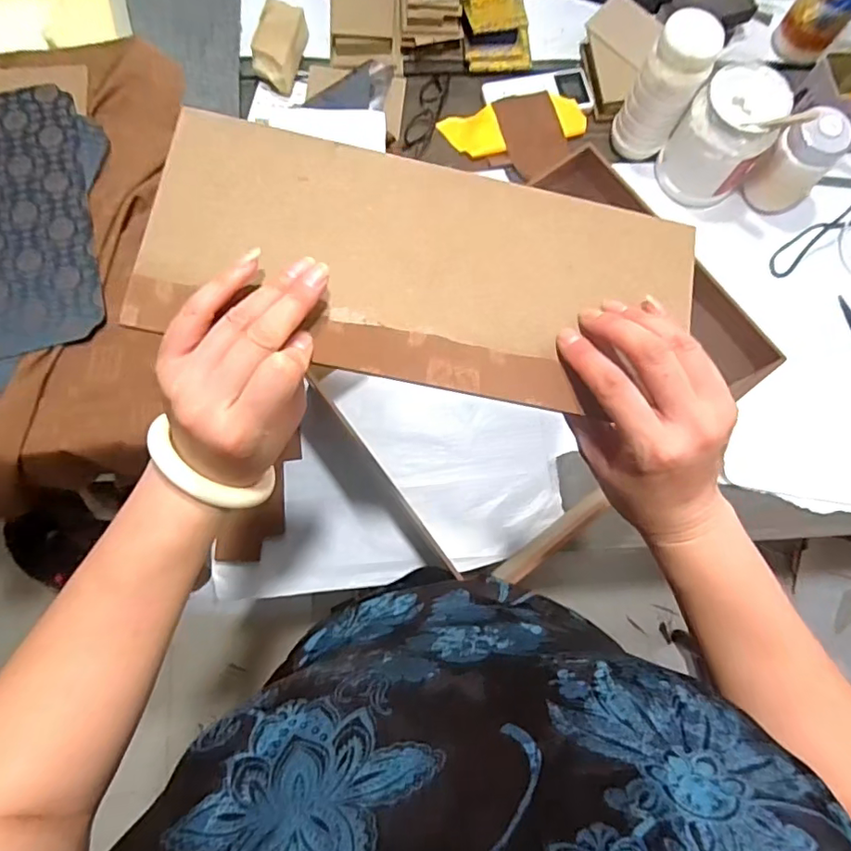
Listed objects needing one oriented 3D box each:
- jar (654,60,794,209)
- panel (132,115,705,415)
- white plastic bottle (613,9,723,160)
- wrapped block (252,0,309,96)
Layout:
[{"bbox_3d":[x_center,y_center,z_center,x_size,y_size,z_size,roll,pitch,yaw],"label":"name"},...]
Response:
[{"bbox_3d":[0.393,-0.381,0.734,0.100,0.137,0.115,-44,82,-10],"label":"jar"},{"bbox_3d":[0.003,-0.088,0.313,0.304,0.010,0.133,9,77,-6],"label":"panel"},{"bbox_3d":[0.305,-0.428,0.717,0.075,0.176,0.066,30,78,5],"label":"white plastic bottle"},{"bbox_3d":[-0.211,-0.547,0.798,0.065,0.055,0.110,12,78,1],"label":"wrapped block"}]

